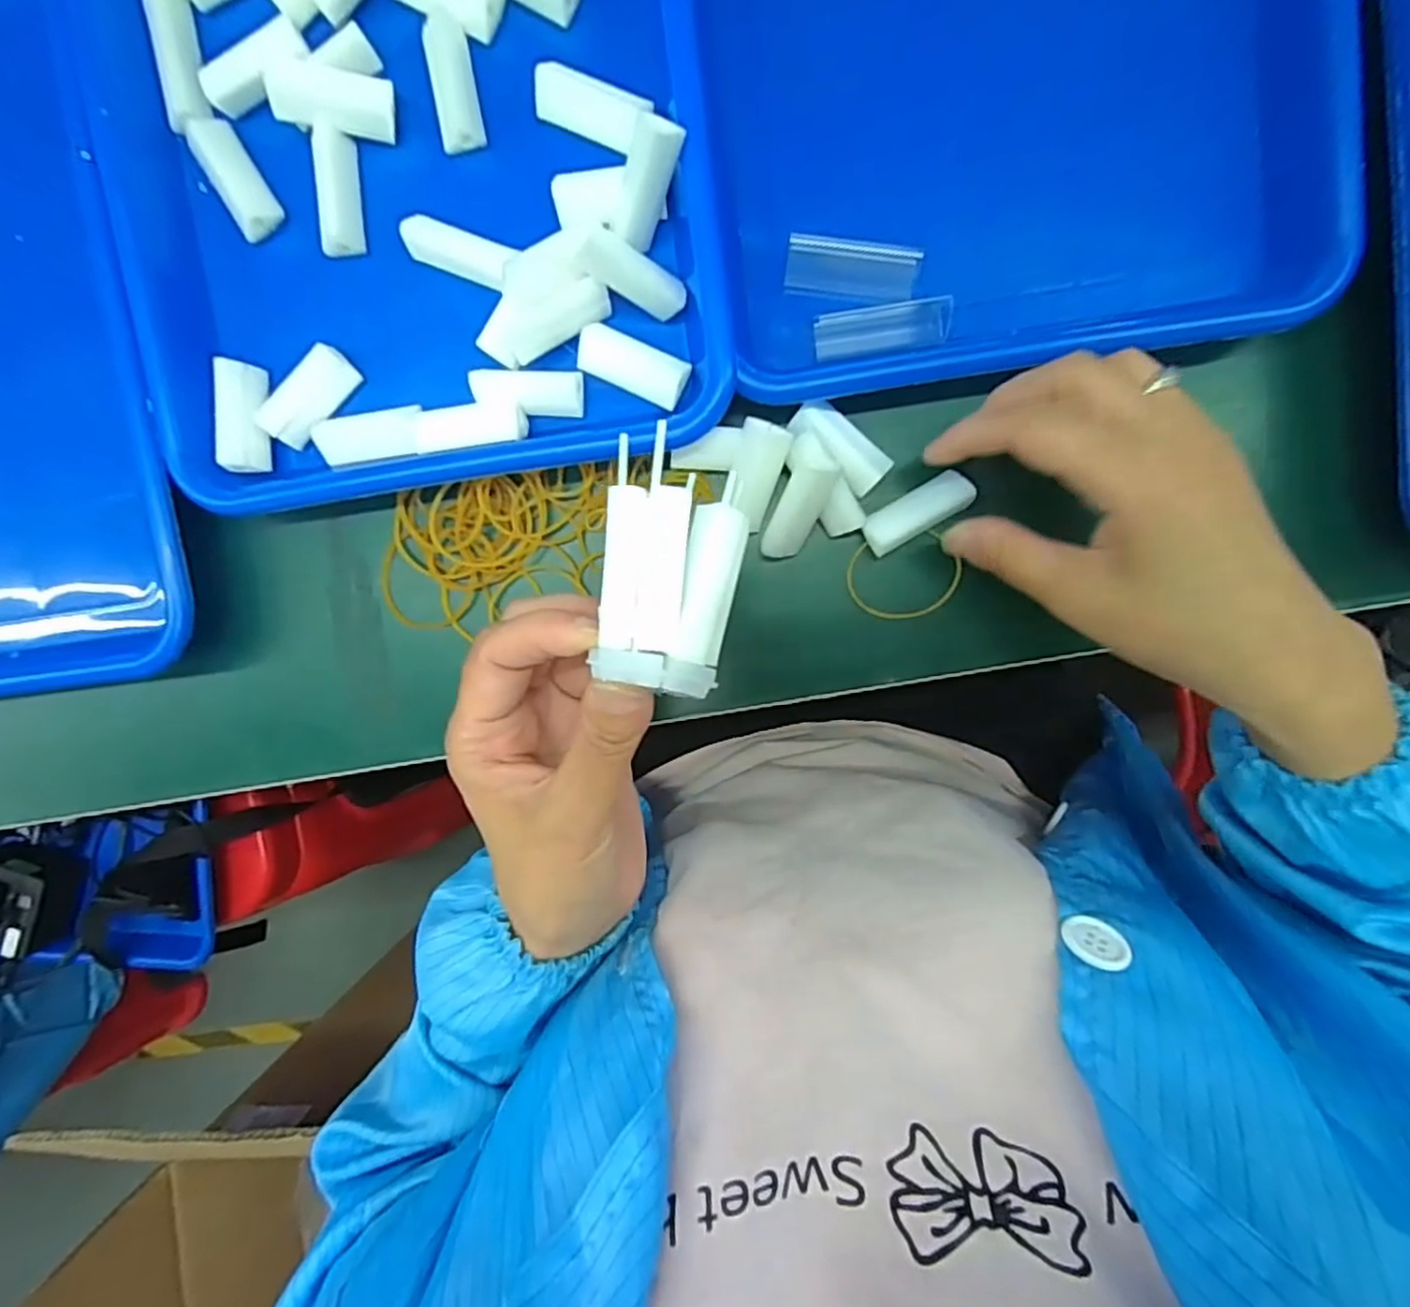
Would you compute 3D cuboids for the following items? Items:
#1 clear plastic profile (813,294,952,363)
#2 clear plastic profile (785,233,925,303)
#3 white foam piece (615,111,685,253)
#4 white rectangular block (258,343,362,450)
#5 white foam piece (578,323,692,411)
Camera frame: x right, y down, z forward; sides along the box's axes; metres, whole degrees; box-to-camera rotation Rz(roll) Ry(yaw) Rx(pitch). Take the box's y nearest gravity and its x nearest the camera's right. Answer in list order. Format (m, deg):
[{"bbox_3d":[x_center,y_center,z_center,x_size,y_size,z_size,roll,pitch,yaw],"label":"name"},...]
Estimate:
[{"bbox_3d":[0.075,-0.138,0.287,0.054,0.008,0.018,-4,95,5],"label":"clear plastic profile"},{"bbox_3d":[0.061,-0.161,0.286,0.053,0.009,0.022,9,95,3],"label":"clear plastic profile"},{"bbox_3d":[-0.023,-0.186,0.270,0.018,0.012,0.044,25,129,2],"label":"white foam piece"},{"bbox_3d":[-0.174,-0.112,0.299,0.047,0.015,0.016,-43,91,6],"label":"white rectangular block"},{"bbox_3d":[-0.031,-0.121,0.288,0.045,0.014,0.020,23,96,2],"label":"white foam piece"}]

